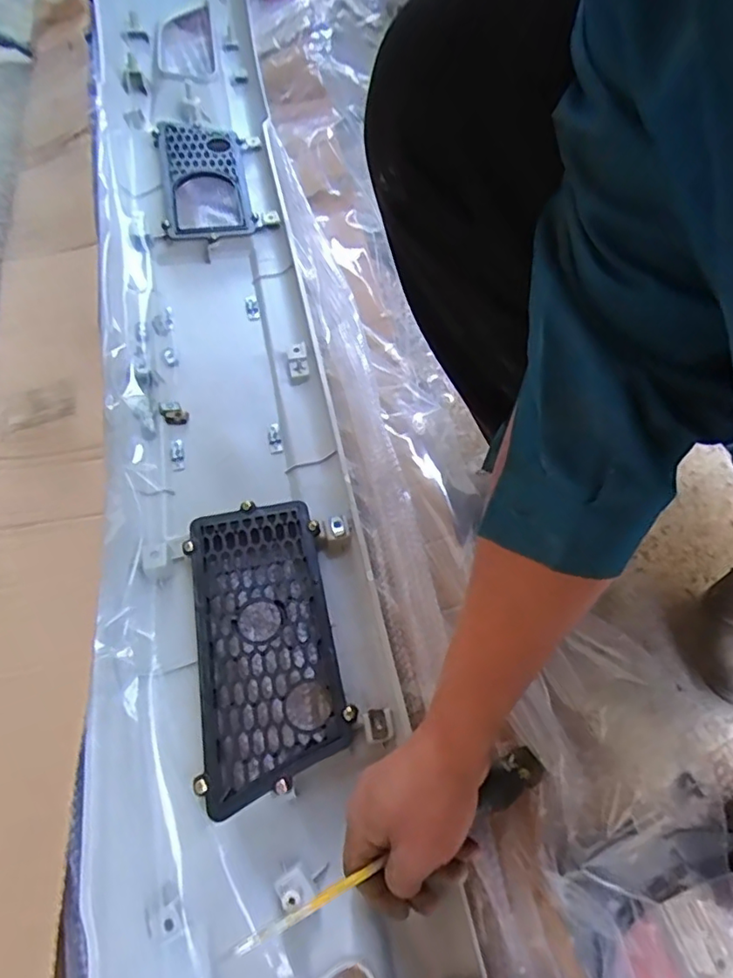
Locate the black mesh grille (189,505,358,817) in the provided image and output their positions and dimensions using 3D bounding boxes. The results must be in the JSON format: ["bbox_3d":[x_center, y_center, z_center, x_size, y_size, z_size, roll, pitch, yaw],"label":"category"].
[{"bbox_3d":[-0.094,0.133,0.534,0.126,0.026,0.260,-10,61,-7],"label":"black mesh grille"}]

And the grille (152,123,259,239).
[{"bbox_3d":[-0.239,-0.460,0.852,0.122,0.026,0.246,-12,62,-8],"label":"grille"}]

